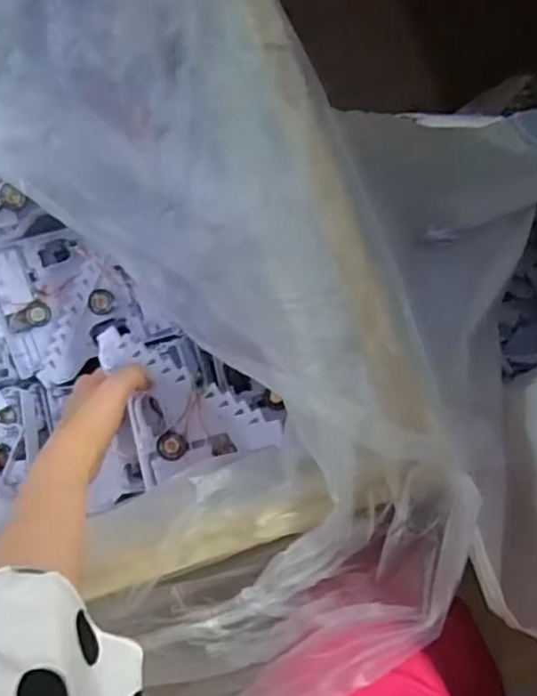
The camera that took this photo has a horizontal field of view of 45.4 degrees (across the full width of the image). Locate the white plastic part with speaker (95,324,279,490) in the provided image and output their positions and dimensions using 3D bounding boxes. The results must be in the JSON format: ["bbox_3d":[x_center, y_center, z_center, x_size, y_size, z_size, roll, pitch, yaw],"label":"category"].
[{"bbox_3d":[-0.070,0.037,0.565,0.124,0.016,0.137,-19,89,5],"label":"white plastic part with speaker"}]

